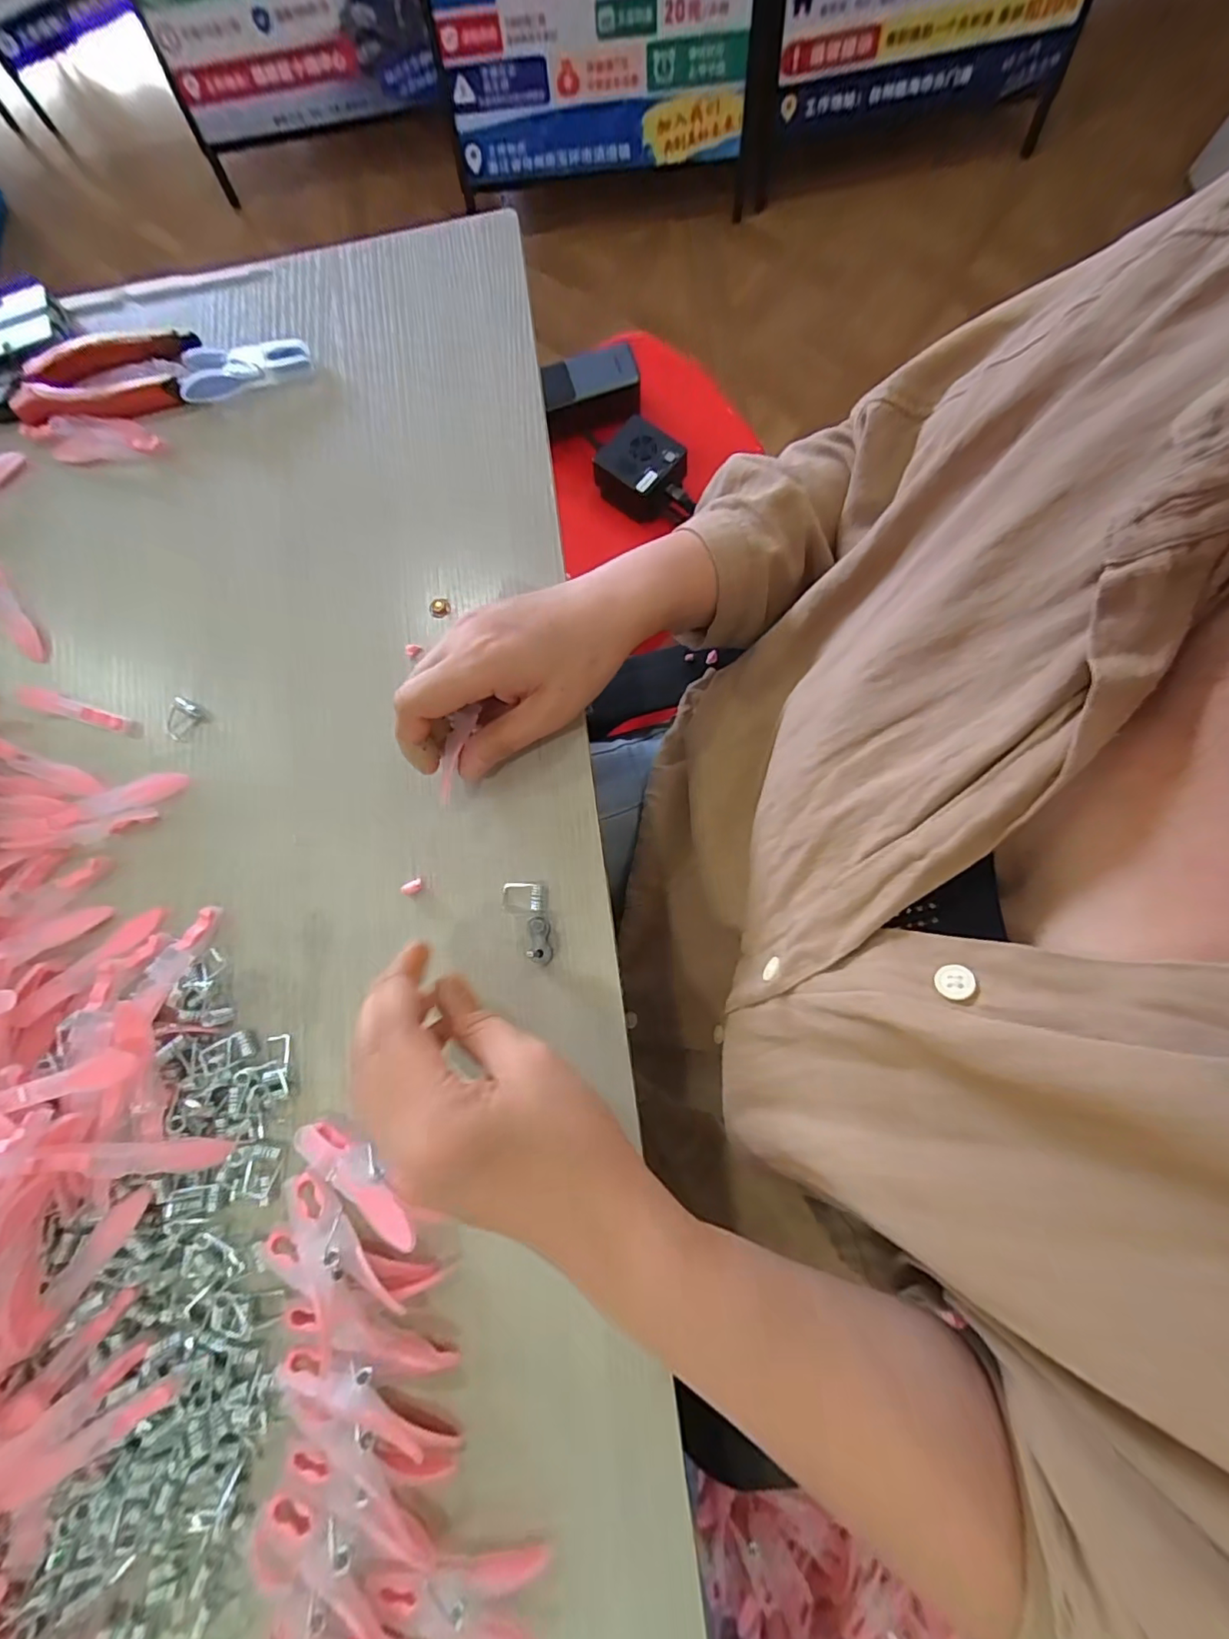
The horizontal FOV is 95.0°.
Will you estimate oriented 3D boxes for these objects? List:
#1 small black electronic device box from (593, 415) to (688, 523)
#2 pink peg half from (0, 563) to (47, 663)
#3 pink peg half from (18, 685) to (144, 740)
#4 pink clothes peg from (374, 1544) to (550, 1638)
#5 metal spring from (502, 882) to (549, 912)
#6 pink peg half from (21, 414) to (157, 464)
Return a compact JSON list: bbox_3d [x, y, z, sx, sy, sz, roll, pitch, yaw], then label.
[{"bbox_3d":[0.030,-0.381,0.617,0.082,0.044,0.078,36,85,8],"label":"small black electronic device box"},{"bbox_3d":[-0.375,-0.131,0.348,0.016,0.008,0.082,-33,82,-6],"label":"pink peg half"},{"bbox_3d":[-0.320,-0.065,0.336,0.086,0.007,0.014,16,80,2],"label":"pink peg half"},{"bbox_3d":[-0.066,0.337,0.243,0.070,0.015,0.033,4,80,0],"label":"pink clothes peg"},{"bbox_3d":[-0.047,0.040,0.294,0.025,0.008,0.015,3,80,0],"label":"metal spring"},{"bbox_3d":[-0.337,-0.245,0.362,0.096,0.013,0.025,3,80,0],"label":"pink peg half"}]

